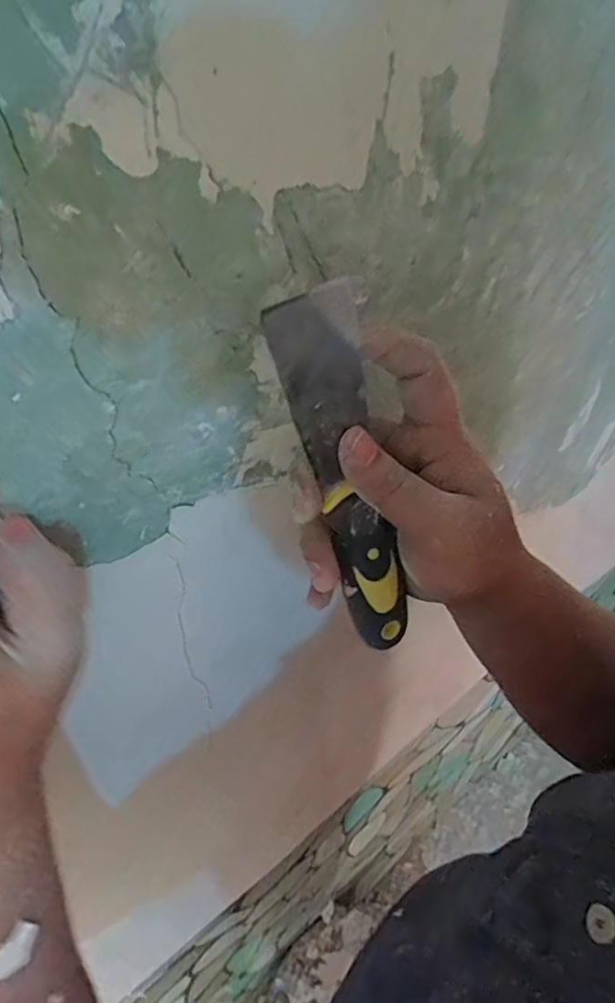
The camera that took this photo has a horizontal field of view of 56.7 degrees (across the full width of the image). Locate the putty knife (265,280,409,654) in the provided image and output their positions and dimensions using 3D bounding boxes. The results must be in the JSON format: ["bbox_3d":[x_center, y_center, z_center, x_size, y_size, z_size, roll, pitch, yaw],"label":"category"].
[{"bbox_3d":[0.025,-0.003,0.263,0.042,0.185,0.017,-33,35,-25],"label":"putty knife"}]

